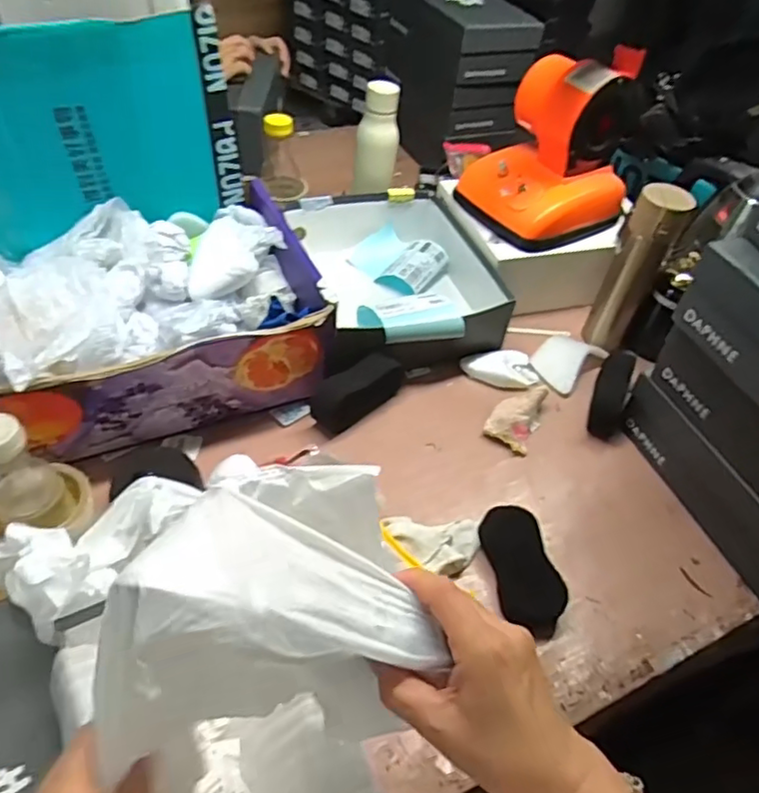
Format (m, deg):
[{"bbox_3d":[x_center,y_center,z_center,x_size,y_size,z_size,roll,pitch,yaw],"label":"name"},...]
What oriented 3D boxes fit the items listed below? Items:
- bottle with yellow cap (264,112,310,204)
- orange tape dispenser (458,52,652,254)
[{"bbox_3d":[-0.150,-0.374,0.974,0.072,0.130,0.055,2,47,-5],"label":"bottle with yellow cap"},{"bbox_3d":[0.245,-0.351,0.877,0.202,0.210,0.170,-18,52,-22],"label":"orange tape dispenser"}]

